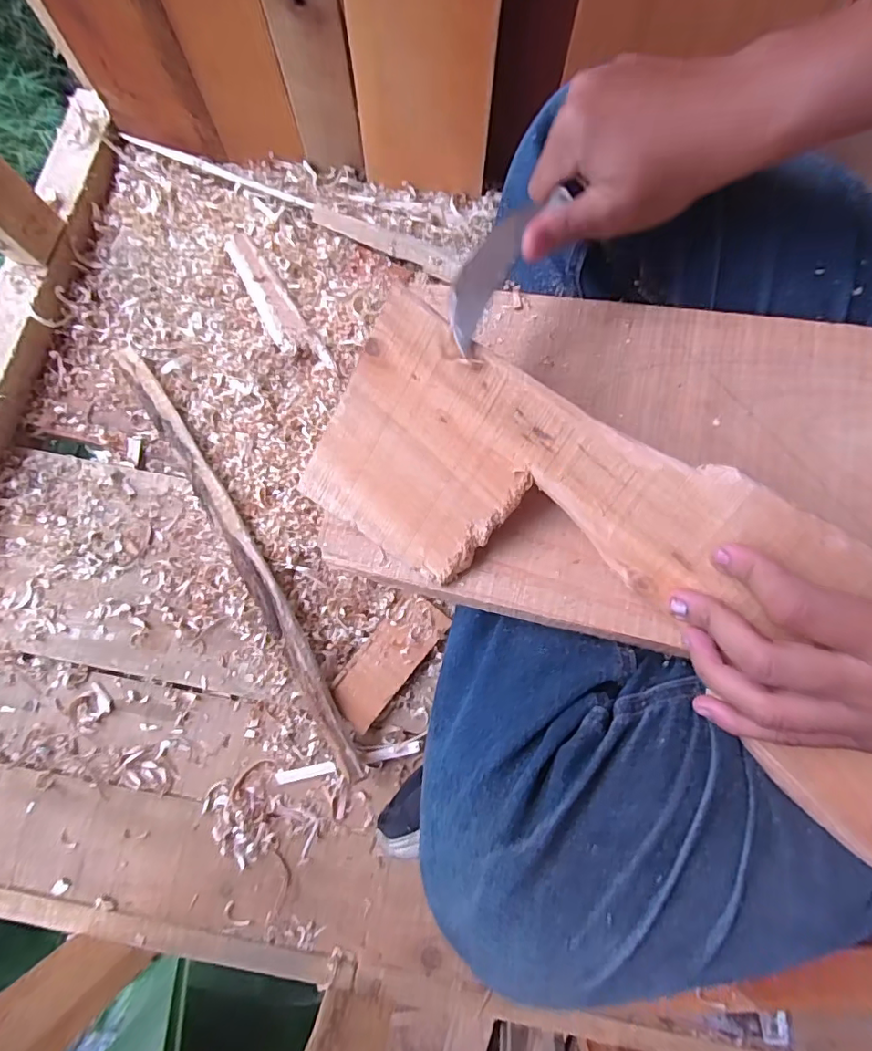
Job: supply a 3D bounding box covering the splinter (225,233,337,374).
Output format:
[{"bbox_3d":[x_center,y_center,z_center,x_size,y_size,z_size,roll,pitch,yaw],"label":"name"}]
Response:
[{"bbox_3d":[-0.157,-0.212,0.511,0.033,0.012,0.170,-34,80,-5],"label":"splinter"}]

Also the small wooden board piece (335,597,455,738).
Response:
[{"bbox_3d":[-0.039,0.111,0.443,0.043,0.007,0.113,39,82,8],"label":"small wooden board piece"}]

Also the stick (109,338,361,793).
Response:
[{"bbox_3d":[-0.174,0.016,0.461,0.027,0.024,0.426,-30,80,-7],"label":"stick"}]

